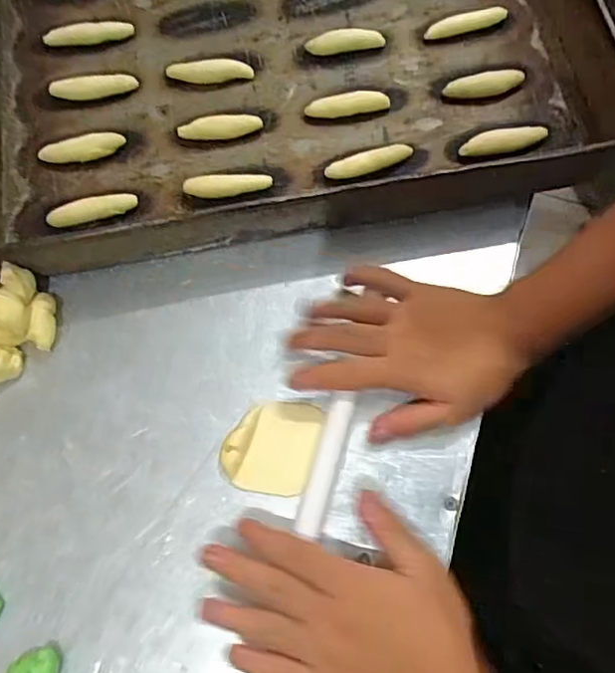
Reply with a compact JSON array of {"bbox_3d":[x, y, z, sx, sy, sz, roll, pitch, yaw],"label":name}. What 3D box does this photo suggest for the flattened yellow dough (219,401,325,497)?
[{"bbox_3d":[-0.025,0.075,0.411,0.061,0.014,0.065,15,71,5],"label":"flattened yellow dough"}]

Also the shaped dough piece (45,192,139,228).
[{"bbox_3d":[-0.171,-0.100,0.469,0.071,0.015,0.017,-14,71,-5],"label":"shaped dough piece"}]

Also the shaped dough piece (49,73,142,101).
[{"bbox_3d":[-0.184,-0.215,0.507,0.073,0.009,0.021,-8,71,-3],"label":"shaped dough piece"}]

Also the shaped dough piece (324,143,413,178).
[{"bbox_3d":[0.050,-0.143,0.480,0.072,0.010,0.019,-15,71,-6],"label":"shaped dough piece"}]

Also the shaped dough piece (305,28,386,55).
[{"bbox_3d":[0.033,-0.258,0.514,0.067,0.017,0.014,-6,71,-2],"label":"shaped dough piece"}]

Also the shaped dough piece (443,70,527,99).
[{"bbox_3d":[0.149,-0.214,0.500,0.066,0.011,0.018,-9,71,-3],"label":"shaped dough piece"}]

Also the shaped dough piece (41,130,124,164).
[{"bbox_3d":[-0.186,-0.155,0.485,0.070,0.013,0.017,-10,71,-4],"label":"shaped dough piece"}]

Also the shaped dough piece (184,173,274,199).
[{"bbox_3d":[-0.064,-0.122,0.474,0.069,0.012,0.020,-4,71,-2],"label":"shaped dough piece"}]

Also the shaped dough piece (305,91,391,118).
[{"bbox_3d":[0.034,-0.197,0.498,0.069,0.011,0.019,-8,71,-3],"label":"shaped dough piece"}]

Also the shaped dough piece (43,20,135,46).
[{"bbox_3d":[-0.195,-0.271,0.525,0.077,0.011,0.021,-12,71,-5],"label":"shaped dough piece"}]

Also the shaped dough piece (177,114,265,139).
[{"bbox_3d":[-0.073,-0.175,0.491,0.069,0.012,0.015,-3,71,-2],"label":"shaped dough piece"}]

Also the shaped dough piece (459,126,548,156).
[{"bbox_3d":[0.161,-0.160,0.483,0.071,0.014,0.016,-13,71,-5],"label":"shaped dough piece"}]

